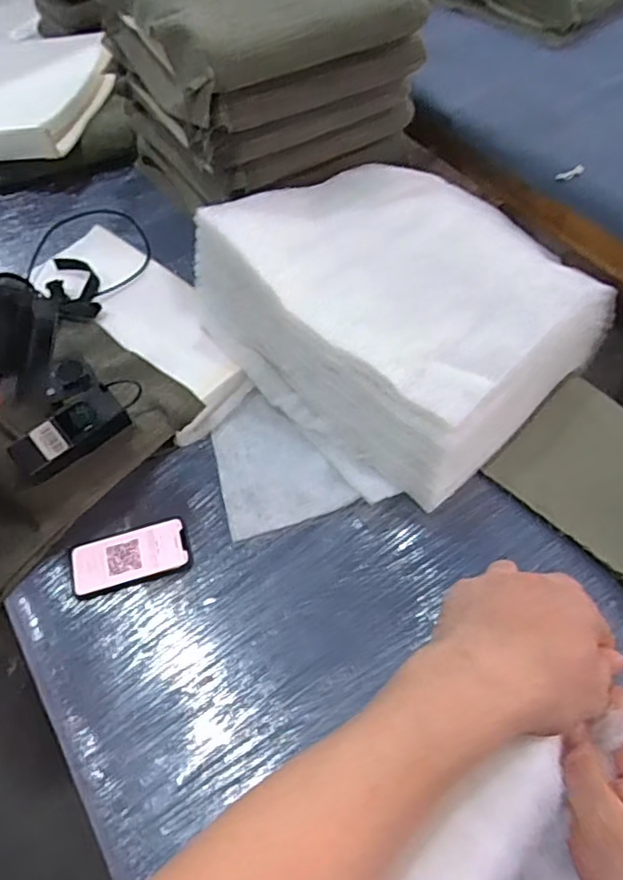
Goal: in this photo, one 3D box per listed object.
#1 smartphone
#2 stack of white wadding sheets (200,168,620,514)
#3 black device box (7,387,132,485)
[{"bbox_3d":[-0.252,0.162,0.840,0.163,0.013,0.081,-14,57,-6],"label":"smartphone"},{"bbox_3d":[0.165,-0.230,0.952,0.545,0.194,0.508,-36,62,-18],"label":"stack of white wadding sheets"},{"bbox_3d":[-0.338,-0.014,0.836,0.158,0.043,0.066,-40,63,-20],"label":"black device box"}]

